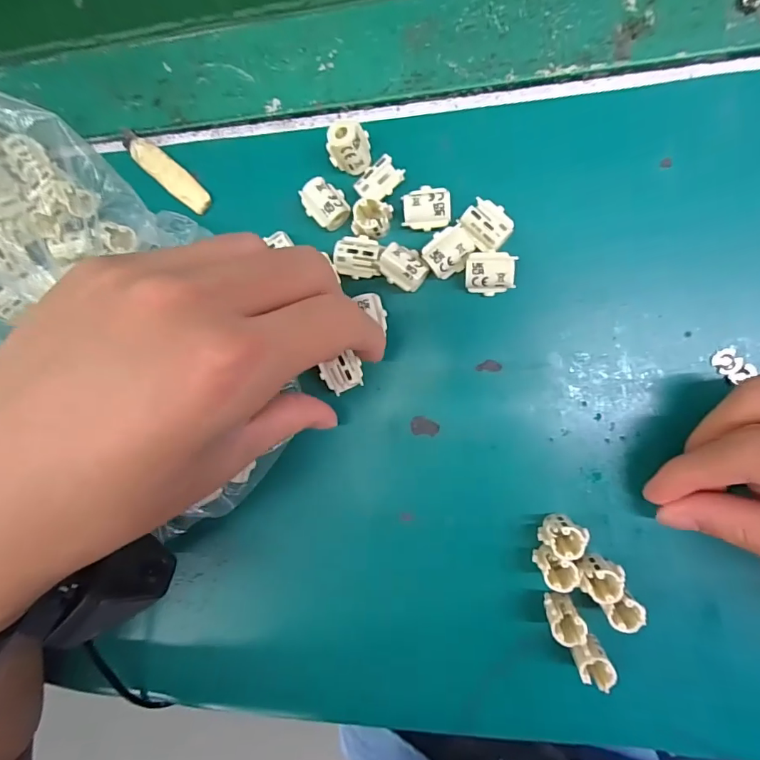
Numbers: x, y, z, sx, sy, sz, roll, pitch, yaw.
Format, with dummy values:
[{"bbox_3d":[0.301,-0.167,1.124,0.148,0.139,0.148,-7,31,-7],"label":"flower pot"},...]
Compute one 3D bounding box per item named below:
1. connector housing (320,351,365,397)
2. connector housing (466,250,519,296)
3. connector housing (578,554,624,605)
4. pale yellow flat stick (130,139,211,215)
[{"bbox_3d":[-0.018,-0.003,0.222,0.019,0.010,0.016,-20,87,9],"label":"connector housing"},{"bbox_3d":[0.051,-0.049,0.210,0.022,0.010,0.018,0,91,10],"label":"connector housing"},{"bbox_3d":[0.098,0.087,0.201,0.018,0.014,0.016,-32,86,9],"label":"connector housing"},{"bbox_3d":[-0.110,-0.107,0.238,0.053,0.004,0.013,43,97,7],"label":"pale yellow flat stick"}]

